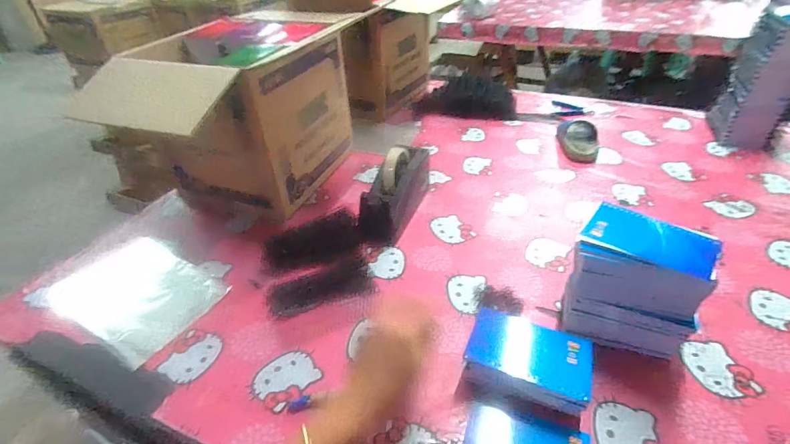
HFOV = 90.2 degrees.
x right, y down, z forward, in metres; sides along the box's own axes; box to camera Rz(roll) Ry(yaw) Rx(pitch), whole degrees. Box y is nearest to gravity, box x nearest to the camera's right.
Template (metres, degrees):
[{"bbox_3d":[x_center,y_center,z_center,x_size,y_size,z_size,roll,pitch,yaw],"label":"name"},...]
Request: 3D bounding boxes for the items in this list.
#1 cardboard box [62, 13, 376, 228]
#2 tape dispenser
[{"bbox_3d":[-0.297,-0.217,0.812,0.300,0.285,0.305,9,40,14],"label":"cardboard box"},{"bbox_3d":[0.003,-0.064,0.743,0.070,0.114,0.192,14,41,19],"label":"tape dispenser"}]

